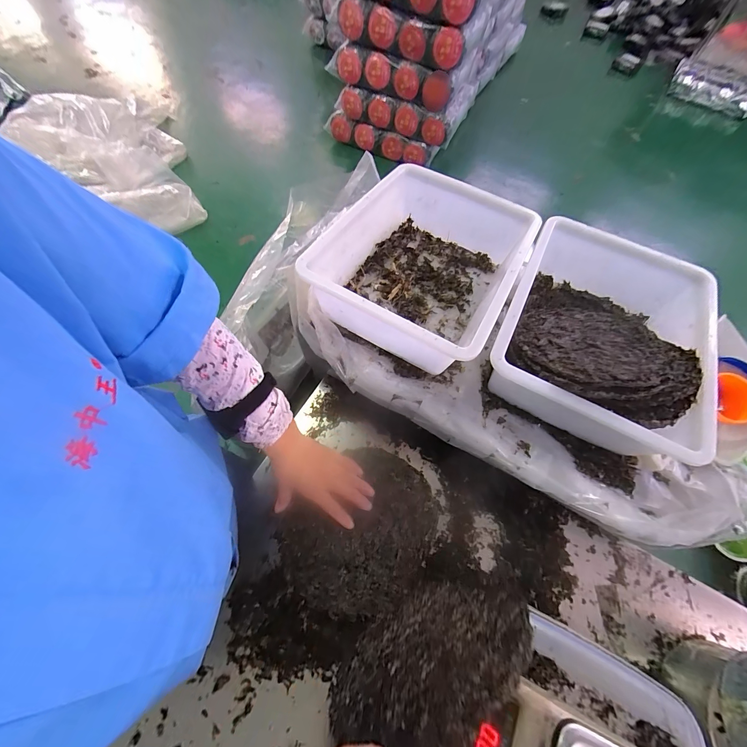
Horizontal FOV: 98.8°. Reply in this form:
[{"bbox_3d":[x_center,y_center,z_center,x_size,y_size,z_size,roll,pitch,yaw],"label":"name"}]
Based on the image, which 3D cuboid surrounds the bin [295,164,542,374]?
[{"bbox_3d":[0.088,-0.191,0.547,0.281,0.136,0.369,29,67,10],"label":"bin"}]

